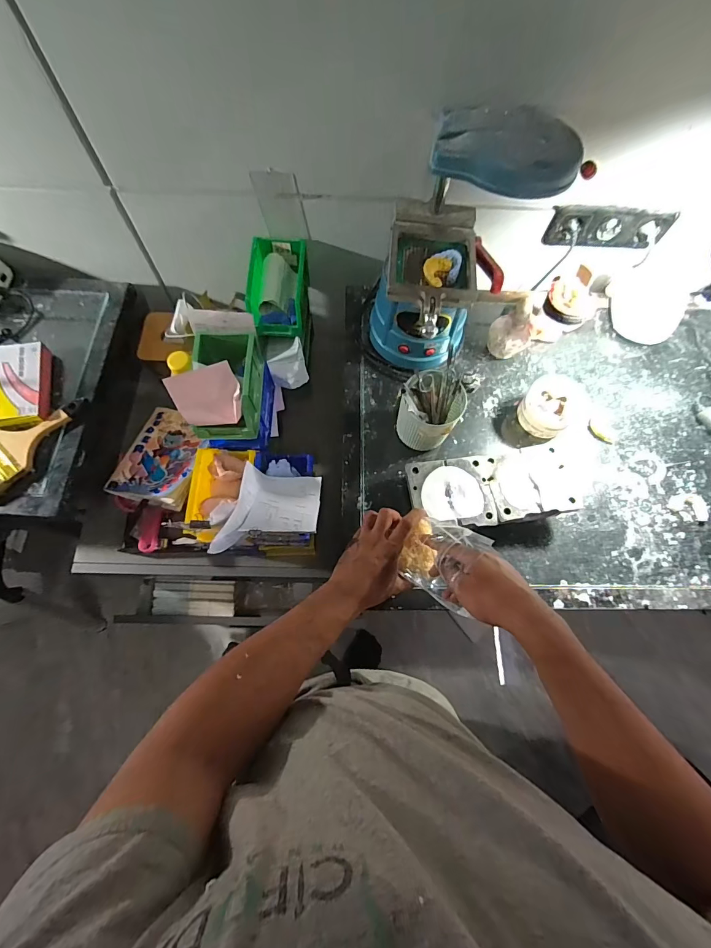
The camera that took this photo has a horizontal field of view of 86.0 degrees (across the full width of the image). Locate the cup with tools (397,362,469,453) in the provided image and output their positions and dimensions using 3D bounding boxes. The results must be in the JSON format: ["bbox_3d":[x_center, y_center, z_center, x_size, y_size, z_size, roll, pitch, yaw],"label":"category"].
[{"bbox_3d":[0.120,-0.101,0.627,0.095,0.120,0.102,1,71,-2],"label":"cup with tools"}]

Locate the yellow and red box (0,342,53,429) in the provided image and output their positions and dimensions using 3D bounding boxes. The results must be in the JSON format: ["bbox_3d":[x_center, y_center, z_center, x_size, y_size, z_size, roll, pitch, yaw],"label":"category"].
[{"bbox_3d":[-0.595,-0.157,0.674,0.082,0.035,0.162,-9,71,-6],"label":"yellow and red box"}]

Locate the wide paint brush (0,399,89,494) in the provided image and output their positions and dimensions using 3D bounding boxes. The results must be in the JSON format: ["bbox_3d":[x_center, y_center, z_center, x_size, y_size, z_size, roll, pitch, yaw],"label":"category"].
[{"bbox_3d":[-0.564,-0.060,0.649,0.094,0.022,0.216,42,74,11],"label":"wide paint brush"}]

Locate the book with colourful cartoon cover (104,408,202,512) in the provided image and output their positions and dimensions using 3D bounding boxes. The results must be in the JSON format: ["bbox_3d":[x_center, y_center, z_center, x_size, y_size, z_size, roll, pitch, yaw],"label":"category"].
[{"bbox_3d":[-0.386,-0.041,0.774,0.156,0.028,0.211,9,60,7],"label":"book with colourful cartoon cover"}]

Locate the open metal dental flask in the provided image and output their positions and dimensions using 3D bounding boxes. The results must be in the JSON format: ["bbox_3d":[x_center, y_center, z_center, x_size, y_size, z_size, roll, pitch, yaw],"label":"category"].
[{"bbox_3d":[0.221,0.024,0.619,0.265,0.053,0.117,-9,71,-6],"label":"open metal dental flask"}]

